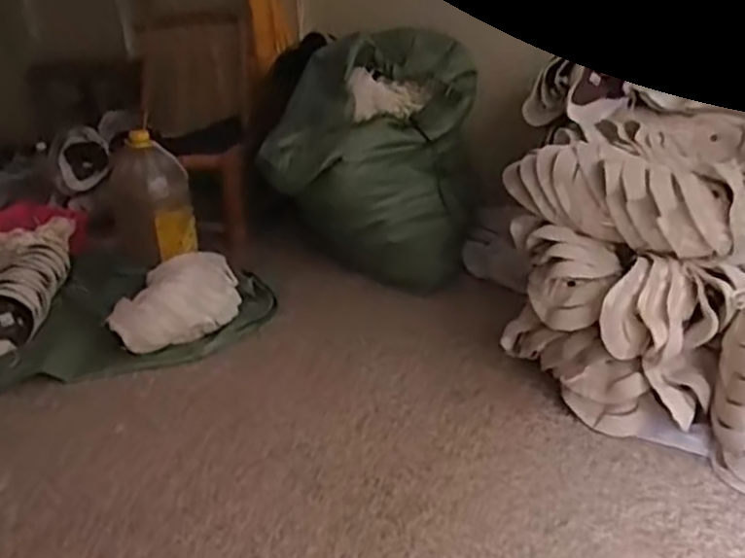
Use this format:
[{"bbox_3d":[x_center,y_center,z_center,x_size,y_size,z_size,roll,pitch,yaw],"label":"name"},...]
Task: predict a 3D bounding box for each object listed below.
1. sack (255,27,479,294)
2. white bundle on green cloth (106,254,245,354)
[{"bbox_3d":[0.001,-0.281,1.824,0.484,0.524,0.447,-2,26,4],"label":"sack"},{"bbox_3d":[-0.399,0.035,1.616,0.168,0.139,0.352,5,27,17],"label":"white bundle on green cloth"}]

